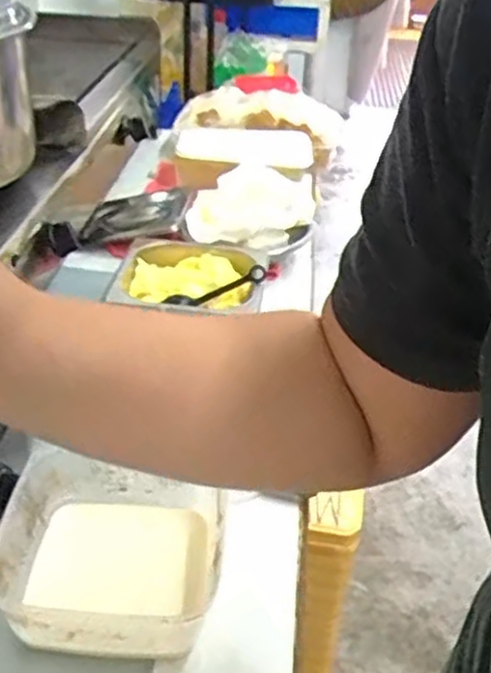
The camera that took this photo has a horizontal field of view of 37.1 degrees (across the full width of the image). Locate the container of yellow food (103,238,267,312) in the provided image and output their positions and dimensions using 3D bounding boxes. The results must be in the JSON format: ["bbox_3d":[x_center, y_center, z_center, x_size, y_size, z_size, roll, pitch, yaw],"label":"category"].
[{"bbox_3d":[-0.061,-0.063,0.861,0.163,0.049,0.152,7,34,5],"label":"container of yellow food"}]

